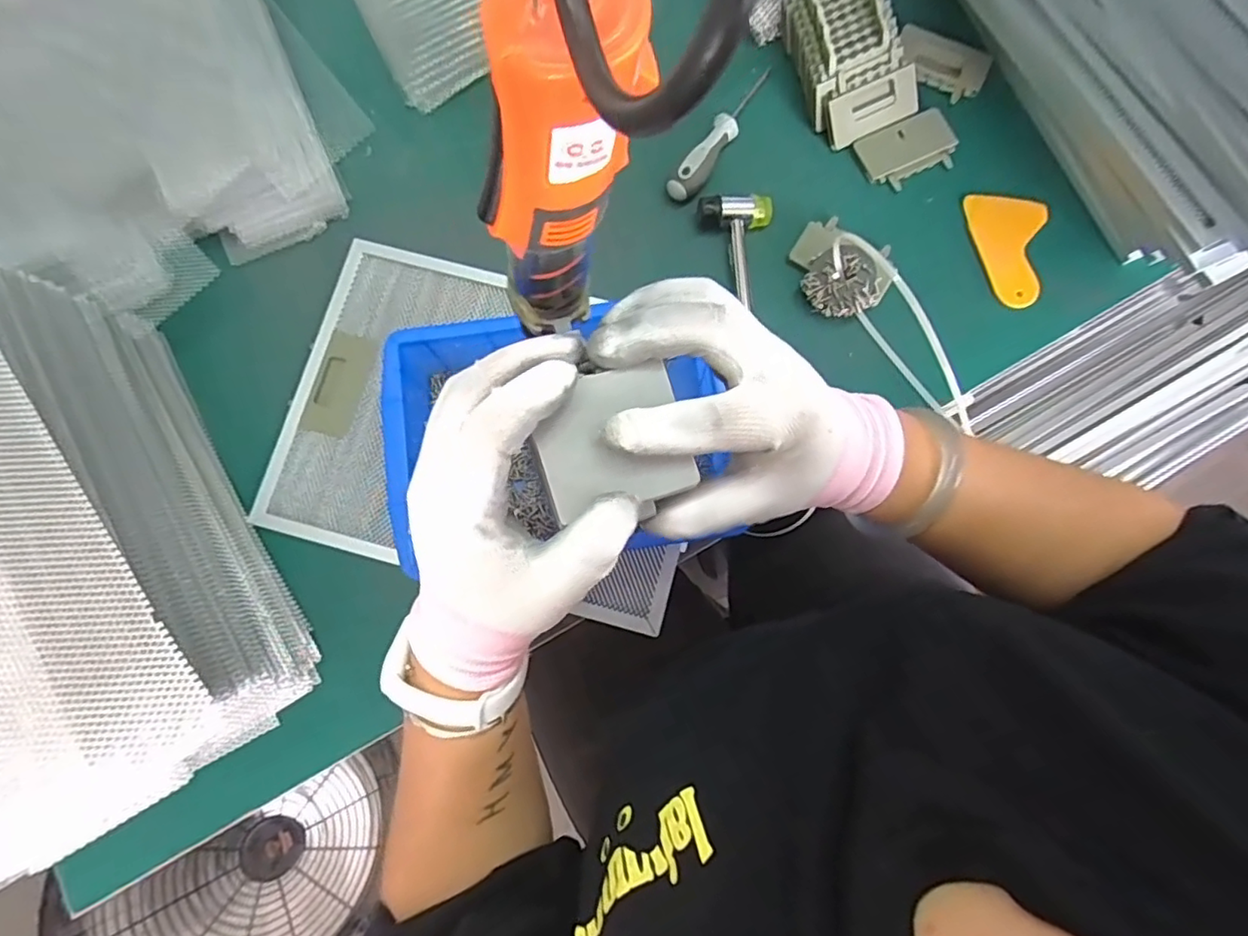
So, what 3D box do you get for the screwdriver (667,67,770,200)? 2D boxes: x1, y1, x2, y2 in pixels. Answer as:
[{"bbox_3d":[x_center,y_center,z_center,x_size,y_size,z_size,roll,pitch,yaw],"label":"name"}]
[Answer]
[{"bbox_3d":[0.089,-0.298,0.531,0.022,0.022,0.151,35,82,6],"label":"screwdriver"}]

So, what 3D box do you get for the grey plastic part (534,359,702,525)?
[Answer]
[{"bbox_3d":[-0.005,-0.009,0.243,0.060,0.005,0.056,-17,91,-13],"label":"grey plastic part"}]

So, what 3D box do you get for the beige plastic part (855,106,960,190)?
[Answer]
[{"bbox_3d":[0.255,-0.285,0.539,0.084,0.012,0.054,-22,80,-3],"label":"beige plastic part"}]

